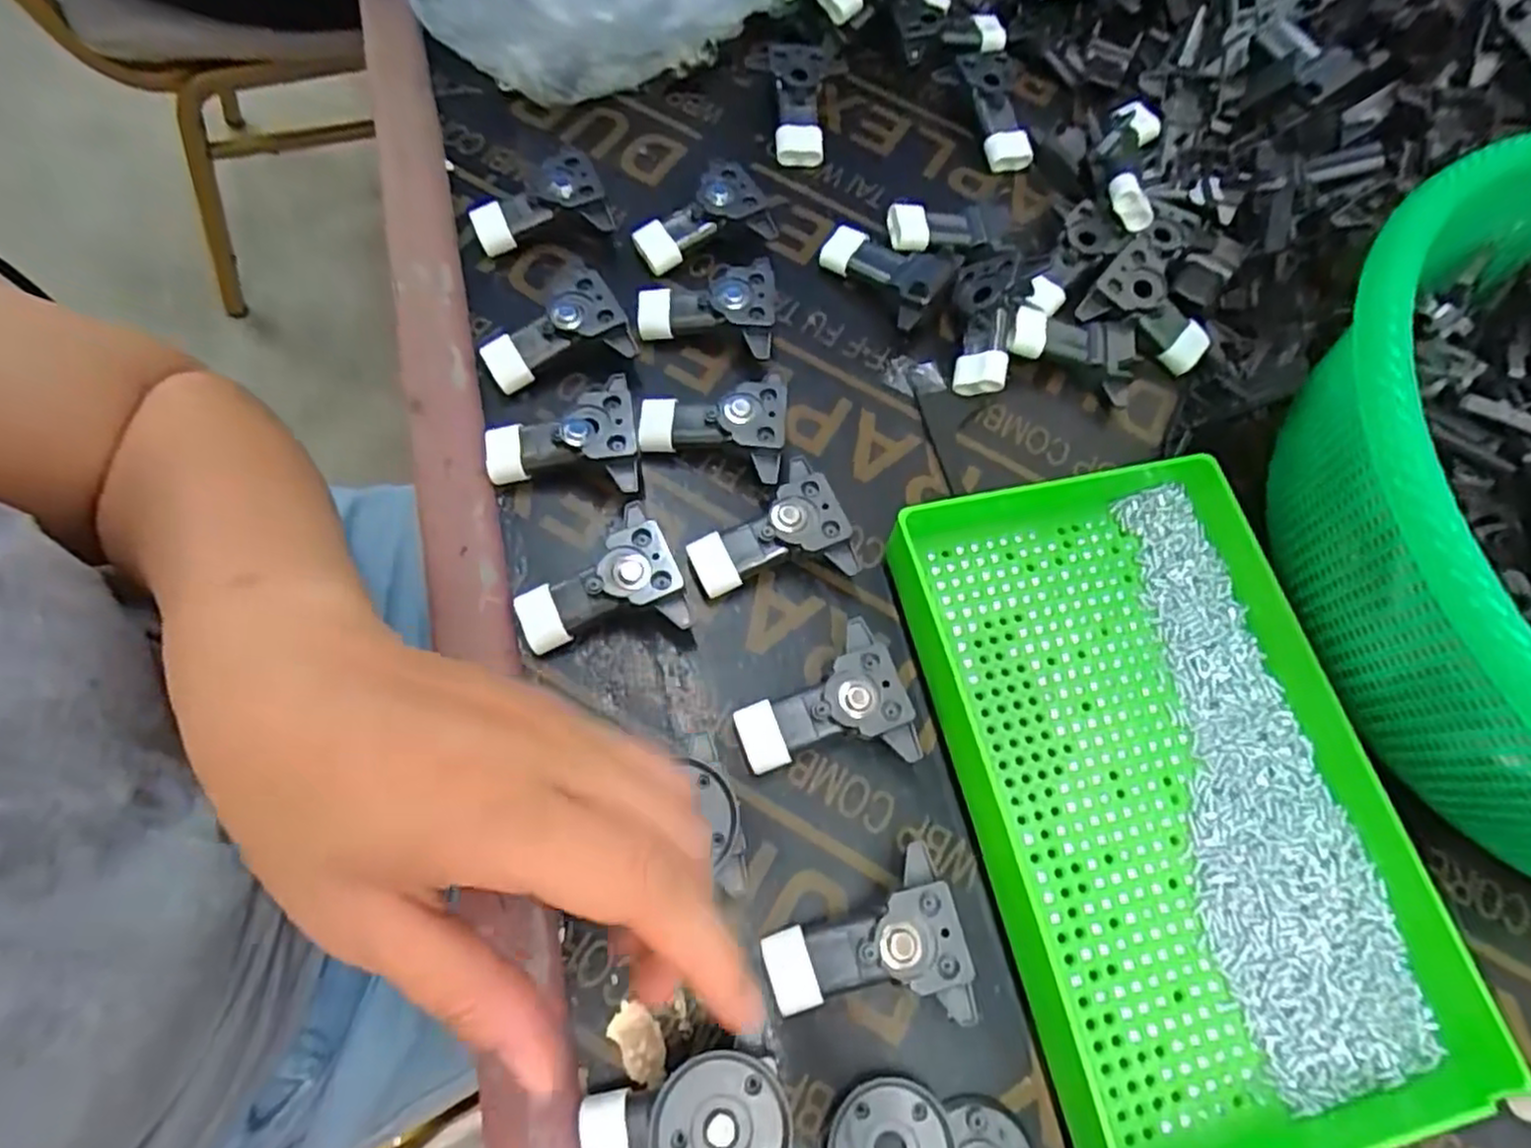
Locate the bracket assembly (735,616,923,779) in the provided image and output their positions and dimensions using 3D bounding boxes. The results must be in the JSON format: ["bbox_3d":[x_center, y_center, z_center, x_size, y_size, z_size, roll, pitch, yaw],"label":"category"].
[{"bbox_3d":[0.022,0.055,0.289,0.064,0.025,0.055,-17,71,-11],"label":"bracket assembly"}]

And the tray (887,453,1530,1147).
[{"bbox_3d":[0.160,0.084,0.283,0.162,0.033,0.260,-11,70,-9],"label":"tray"}]

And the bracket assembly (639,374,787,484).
[{"bbox_3d":[-0.024,-0.066,0.330,0.067,0.014,0.045,1,69,12],"label":"bracket assembly"}]

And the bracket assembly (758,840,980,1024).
[{"bbox_3d":[0.035,0.134,0.260,0.066,0.026,0.055,-10,70,-9],"label":"bracket assembly"}]

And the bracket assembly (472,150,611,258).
[{"bbox_3d":[-0.112,-0.184,0.363,0.065,0.024,0.039,-11,70,-9],"label":"bracket assembly"}]

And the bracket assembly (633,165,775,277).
[{"bbox_3d":[-0.034,-0.177,0.367,0.065,0.018,0.042,-27,73,3],"label":"bracket assembly"}]

